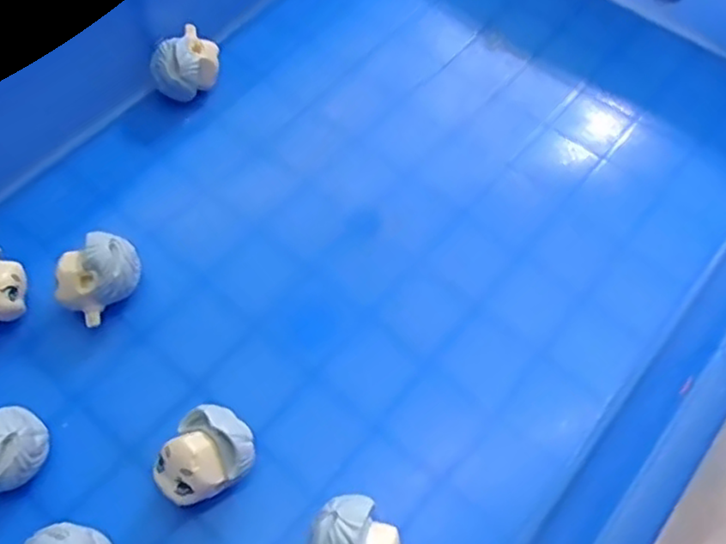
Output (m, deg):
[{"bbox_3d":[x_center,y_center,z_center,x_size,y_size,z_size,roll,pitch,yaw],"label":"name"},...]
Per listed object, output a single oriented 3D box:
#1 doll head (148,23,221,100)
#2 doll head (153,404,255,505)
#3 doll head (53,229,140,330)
[{"bbox_3d":[-0.070,-0.082,0.271,0.020,0.026,0.027,35,68,15],"label":"doll head"},{"bbox_3d":[-0.046,0.055,0.199,0.028,0.024,0.021,-36,69,-17],"label":"doll head"},{"bbox_3d":[-0.087,0.002,0.224,0.027,0.024,0.020,-38,70,-18],"label":"doll head"}]

